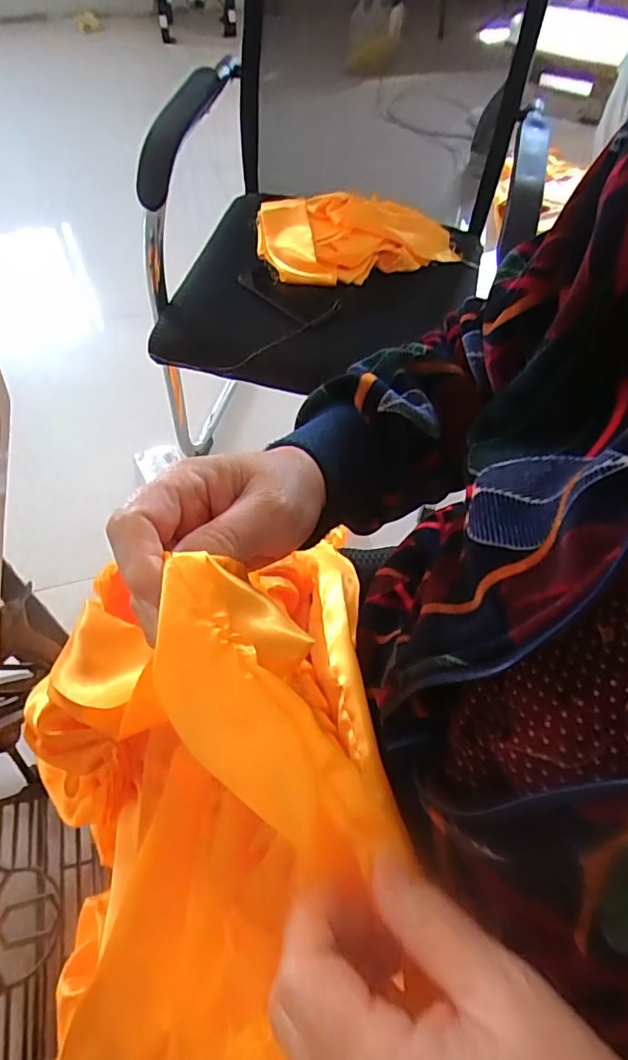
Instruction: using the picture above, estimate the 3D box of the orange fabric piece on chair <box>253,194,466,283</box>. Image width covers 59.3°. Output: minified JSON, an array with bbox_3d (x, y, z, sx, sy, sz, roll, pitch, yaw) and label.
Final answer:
[{"bbox_3d":[0.074,-0.499,0.921,0.330,0.065,0.191,-5,57,-6],"label":"orange fabric piece on chair"}]

